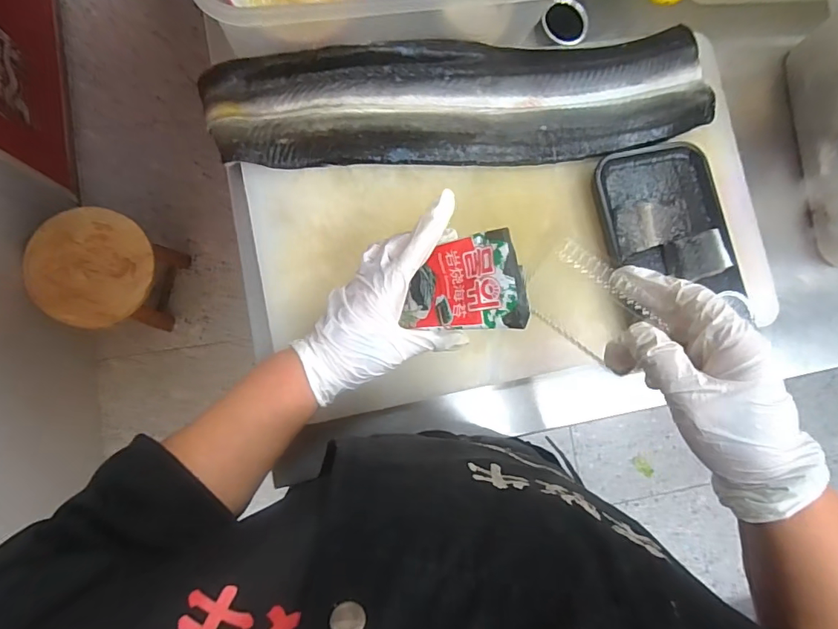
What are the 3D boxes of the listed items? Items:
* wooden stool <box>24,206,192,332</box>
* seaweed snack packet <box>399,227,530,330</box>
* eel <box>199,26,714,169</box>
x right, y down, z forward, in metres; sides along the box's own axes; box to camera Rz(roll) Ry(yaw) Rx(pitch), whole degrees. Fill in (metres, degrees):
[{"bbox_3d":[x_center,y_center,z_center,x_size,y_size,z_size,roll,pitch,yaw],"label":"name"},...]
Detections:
[{"bbox_3d":[-0.692,-0.086,1.086,0.229,0.256,0.244,1,85,-8],"label":"wooden stool"},{"bbox_3d":[0.032,-0.024,0.365,0.015,0.104,0.068,-6,94,-48],"label":"seaweed snack packet"},{"bbox_3d":[0.062,-0.220,0.488,0.521,0.032,0.129,-10,86,-9],"label":"eel"}]

